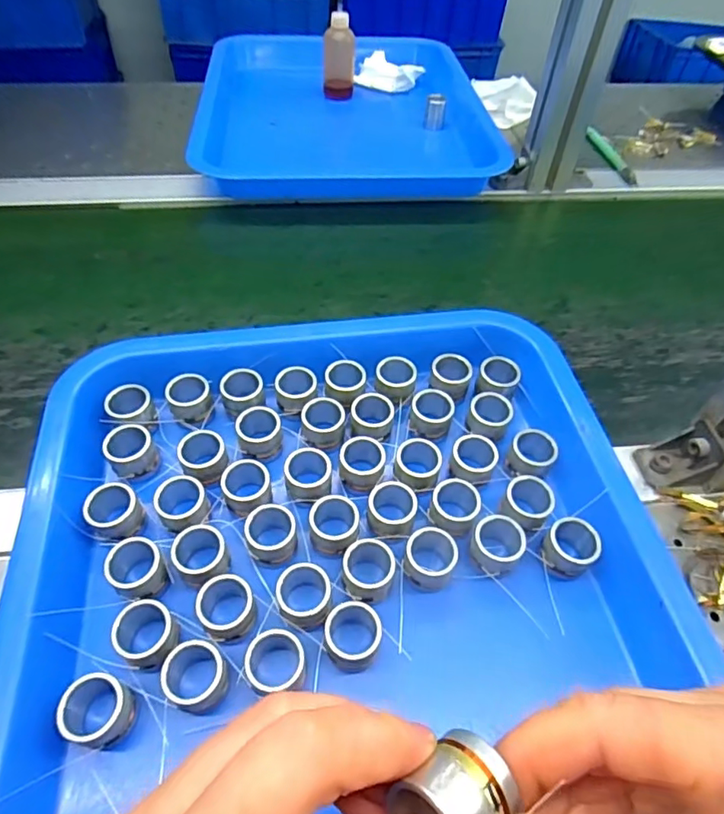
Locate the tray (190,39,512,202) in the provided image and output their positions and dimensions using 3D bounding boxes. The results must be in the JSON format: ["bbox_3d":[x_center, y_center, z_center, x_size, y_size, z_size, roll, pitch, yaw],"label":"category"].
[{"bbox_3d":[-0.023,-0.337,0.616,0.287,0.056,0.345,-3,48,-6],"label":"tray"}]

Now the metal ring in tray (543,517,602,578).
[{"bbox_3d":[0.108,0.071,0.279,0.029,0.022,0.025,-35,60,-28],"label":"metal ring in tray"}]

